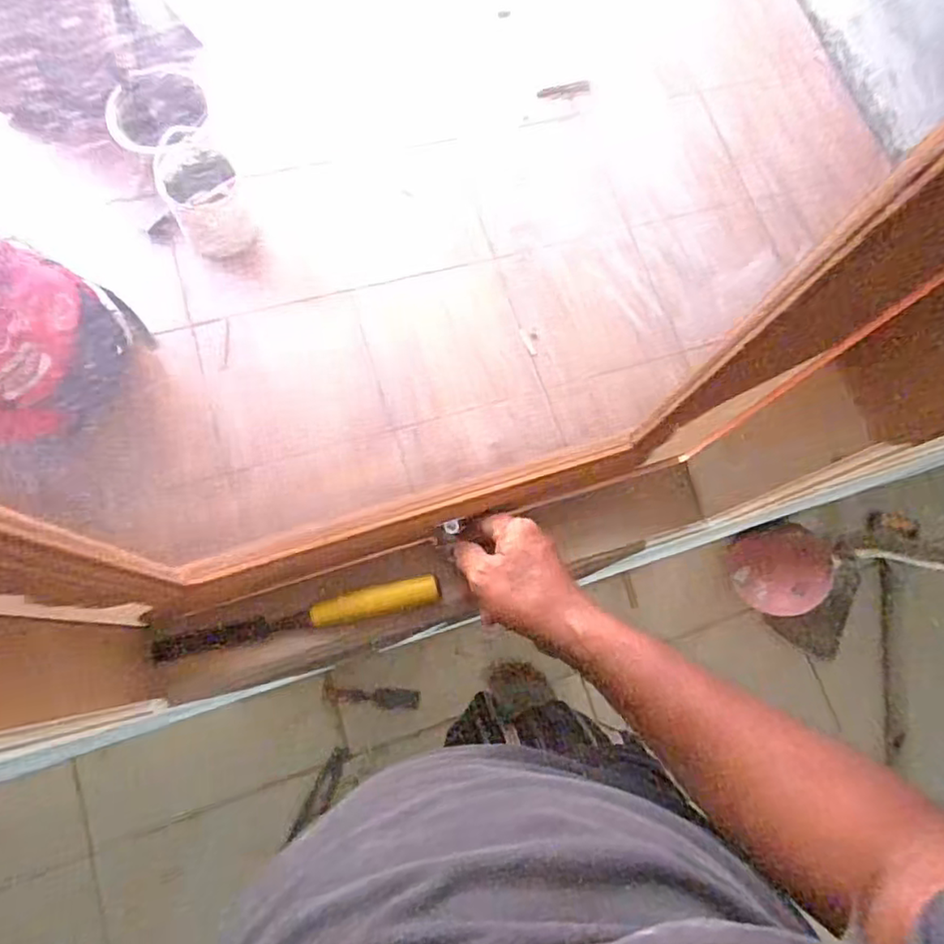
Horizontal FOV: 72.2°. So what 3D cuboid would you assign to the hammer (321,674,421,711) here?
[{"bbox_3d":[-0.200,0.446,1.302,0.196,0.019,0.048,13,69,-16],"label":"hammer"}]

